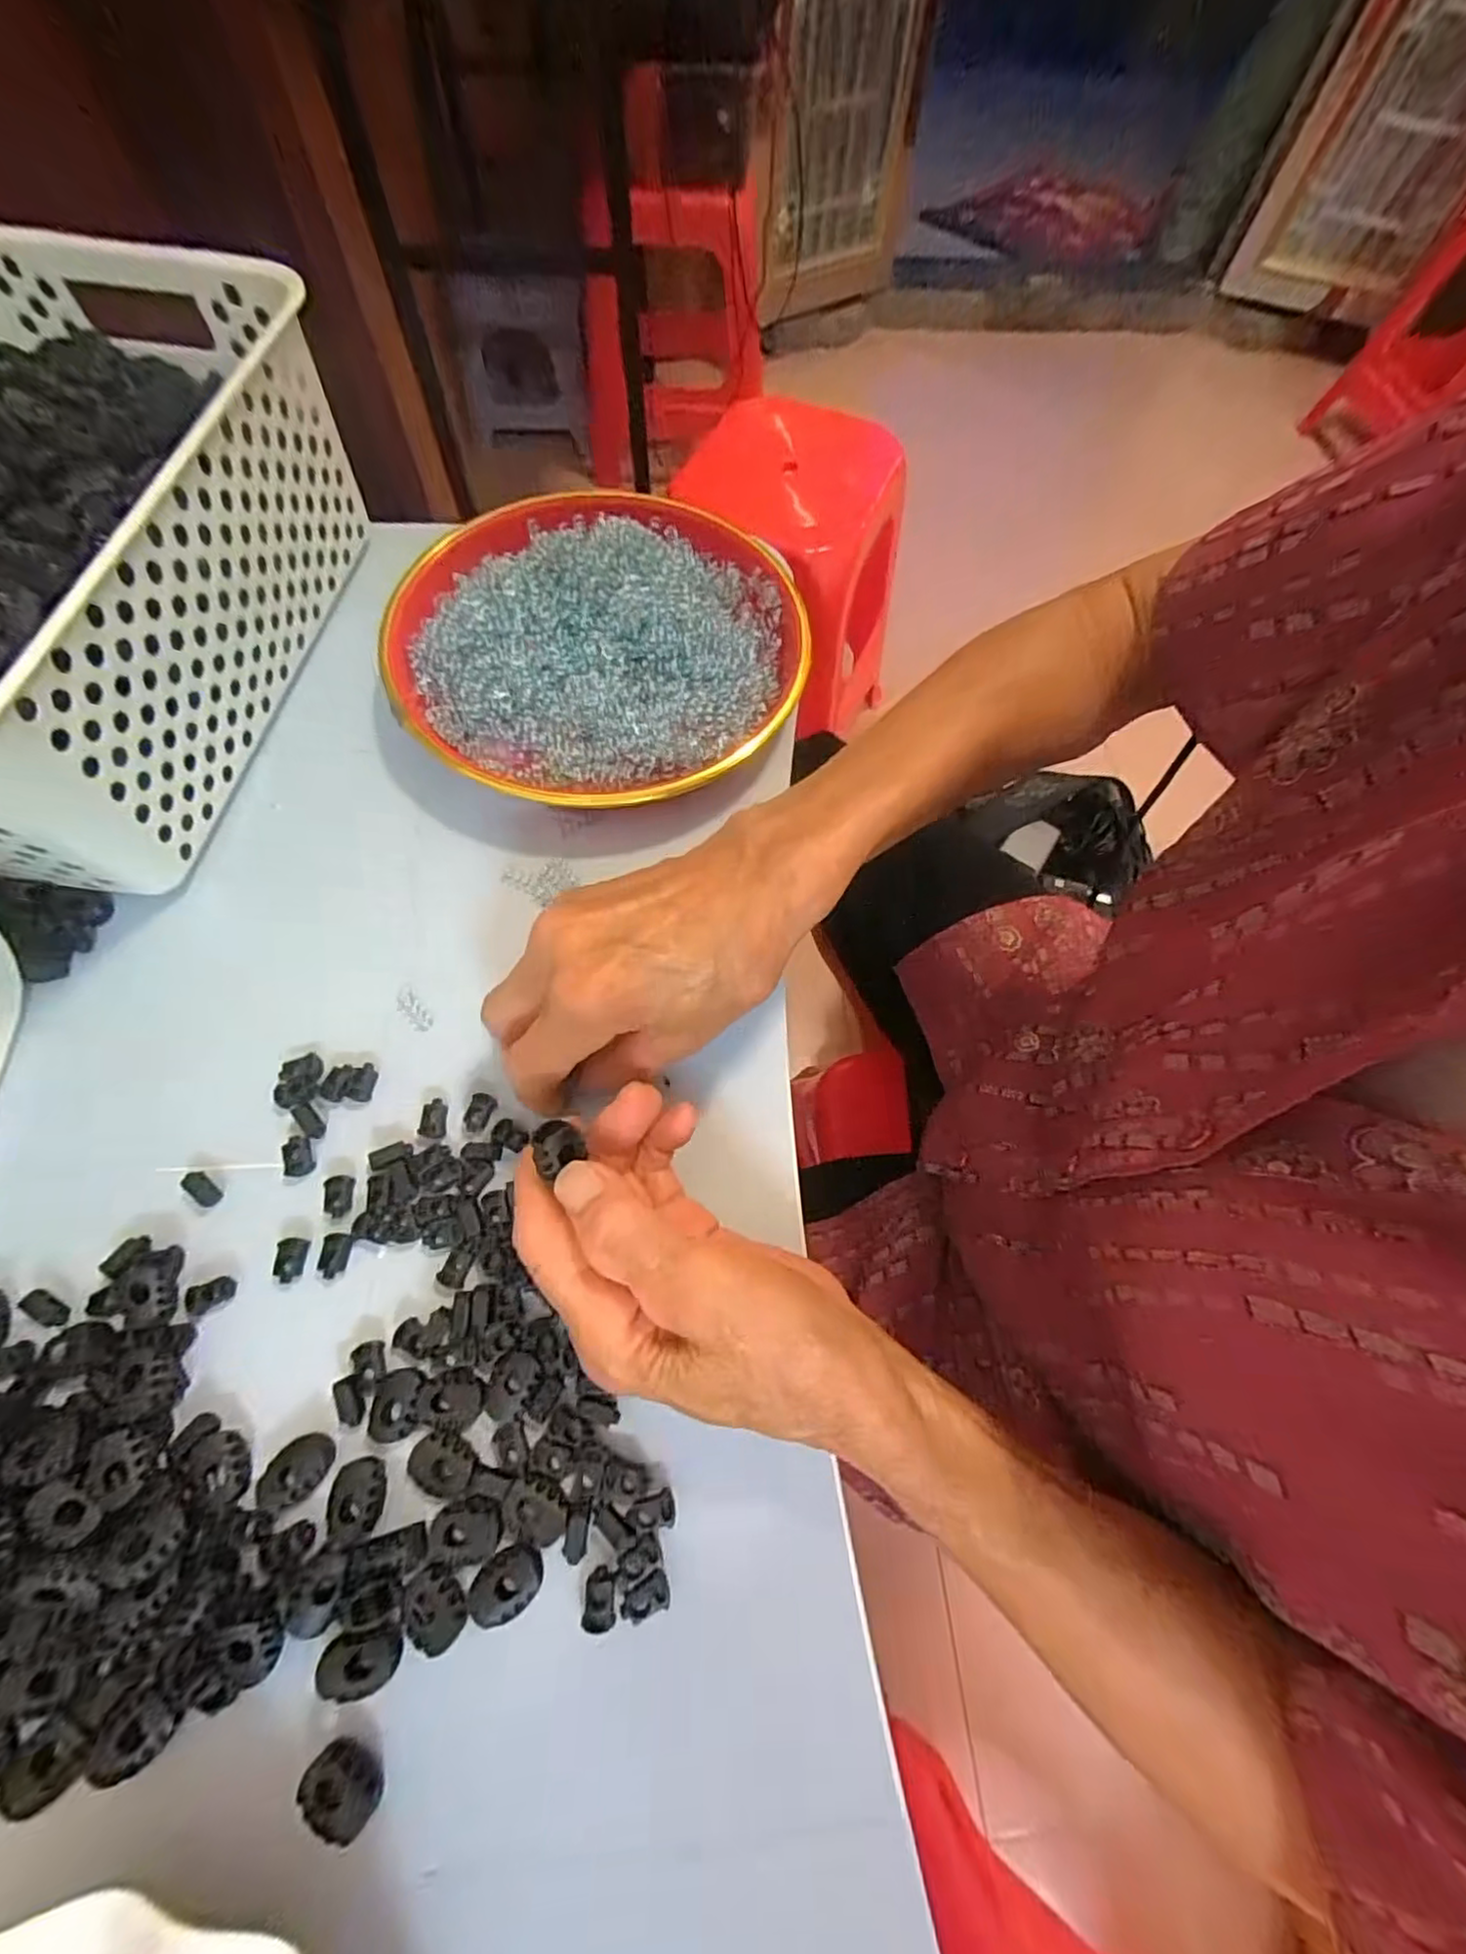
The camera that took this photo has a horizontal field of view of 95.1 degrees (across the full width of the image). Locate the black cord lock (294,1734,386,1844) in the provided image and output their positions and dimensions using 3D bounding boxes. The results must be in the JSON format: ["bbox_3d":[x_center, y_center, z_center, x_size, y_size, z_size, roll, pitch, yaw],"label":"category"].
[{"bbox_3d":[-0.111,0.230,0.189,0.021,0.009,0.016,28,64,12],"label":"black cord lock"}]

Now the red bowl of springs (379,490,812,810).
[{"bbox_3d":[-0.071,-0.181,0.356,0.208,0.050,0.209,1,61,-2],"label":"red bowl of springs"}]

